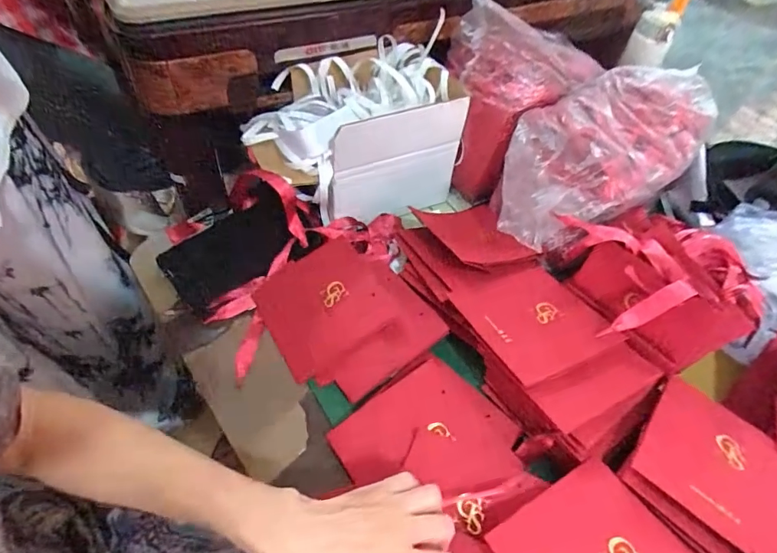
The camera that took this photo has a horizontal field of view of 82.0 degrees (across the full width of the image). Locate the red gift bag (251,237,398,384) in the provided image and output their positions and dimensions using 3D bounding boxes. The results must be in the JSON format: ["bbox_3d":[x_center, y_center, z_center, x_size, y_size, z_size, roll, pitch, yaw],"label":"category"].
[{"bbox_3d":[-0.079,0.034,0.538,0.138,0.017,0.139,-33,67,-7],"label":"red gift bag"}]

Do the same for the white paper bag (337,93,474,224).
[{"bbox_3d":[0.013,-0.144,0.592,0.172,0.165,0.015,-13,54,-16],"label":"white paper bag"}]

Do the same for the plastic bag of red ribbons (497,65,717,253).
[{"bbox_3d":[0.271,-0.156,0.584,0.336,0.120,0.171,-32,61,-28],"label":"plastic bag of red ribbons"}]

